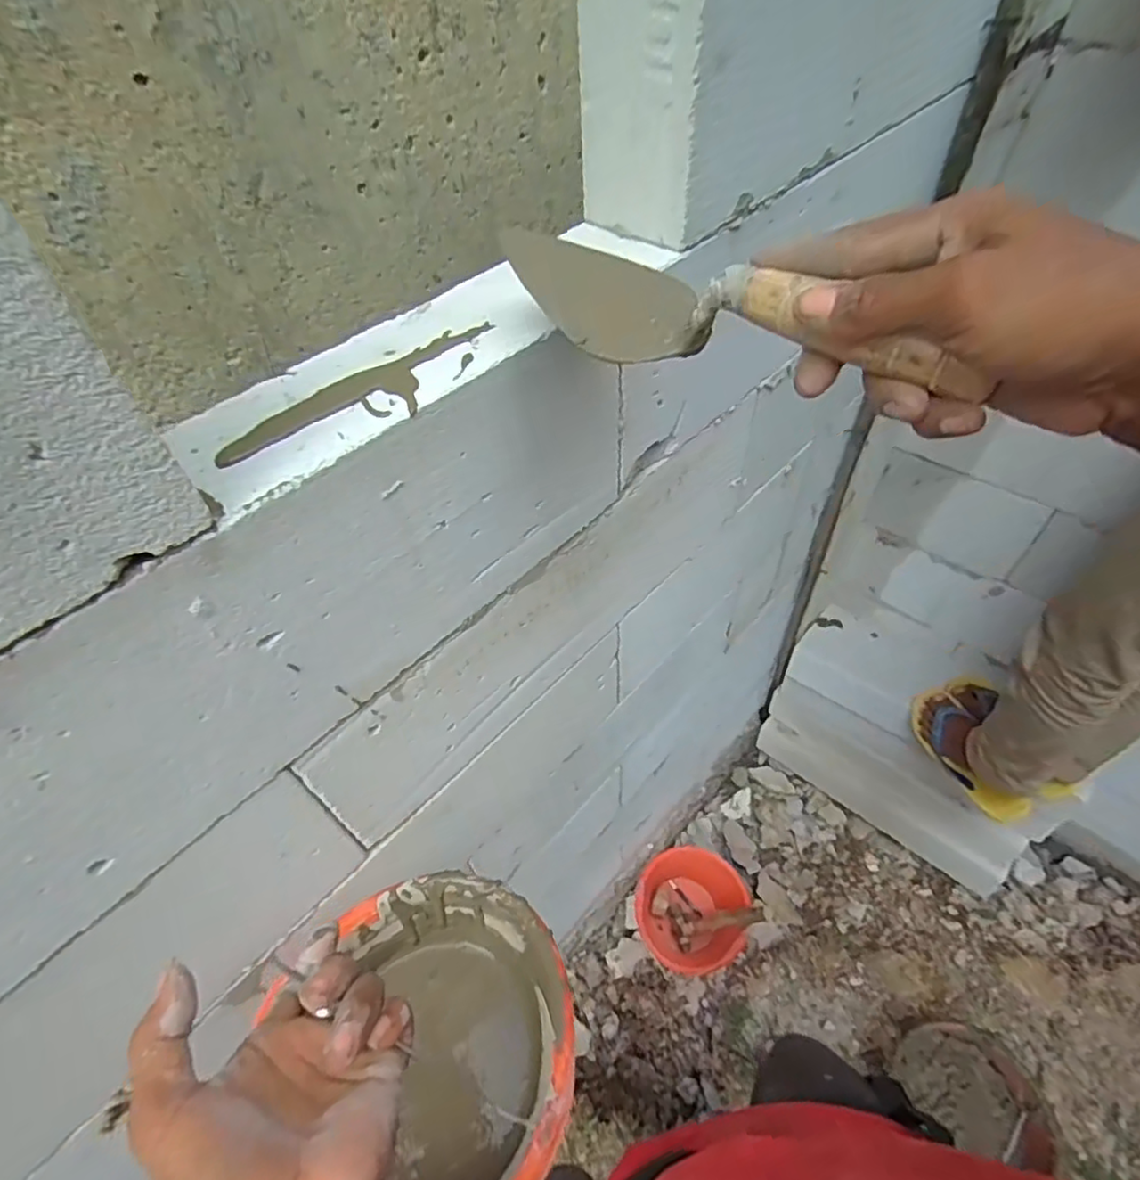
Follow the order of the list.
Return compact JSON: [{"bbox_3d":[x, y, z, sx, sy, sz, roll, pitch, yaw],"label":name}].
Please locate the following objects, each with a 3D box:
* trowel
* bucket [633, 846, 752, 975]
[{"bbox_3d":[0.070,-0.151,0.330,0.063,0.071,0.257,-33,42,-22],"label":"trowel"},{"bbox_3d":[0.270,0.728,1.435,0.243,0.146,0.229,-2,50,2],"label":"bucket"}]

